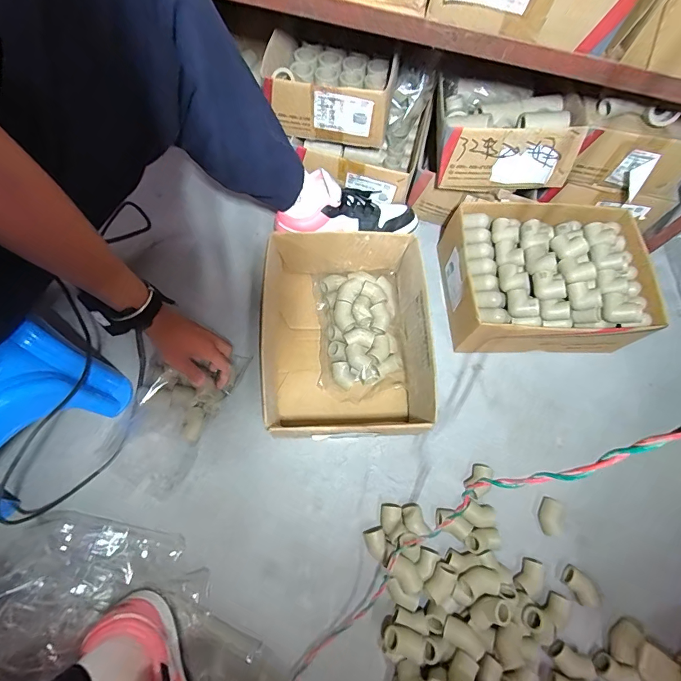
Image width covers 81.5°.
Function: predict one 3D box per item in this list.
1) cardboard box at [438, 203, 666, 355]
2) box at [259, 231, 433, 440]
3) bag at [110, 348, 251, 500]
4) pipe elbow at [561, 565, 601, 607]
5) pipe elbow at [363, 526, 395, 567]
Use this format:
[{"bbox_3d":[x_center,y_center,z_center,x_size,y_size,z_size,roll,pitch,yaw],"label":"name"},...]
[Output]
[{"bbox_3d":[0.337,-0.105,0.652,0.303,0.137,0.221,1,68,-3],"label":"cardboard box"},{"bbox_3d":[0.004,-0.001,0.606,0.235,0.125,0.292,1,68,-4],"label":"box"},{"bbox_3d":[-0.248,0.101,0.588,0.120,0.054,0.234,23,68,7],"label":"bag"},{"bbox_3d":[0.326,0.335,0.537,0.030,0.021,0.047,-26,72,-13],"label":"pipe elbow"},{"bbox_3d":[0.052,0.279,0.538,0.029,0.024,0.046,-29,73,-15],"label":"pipe elbow"}]

